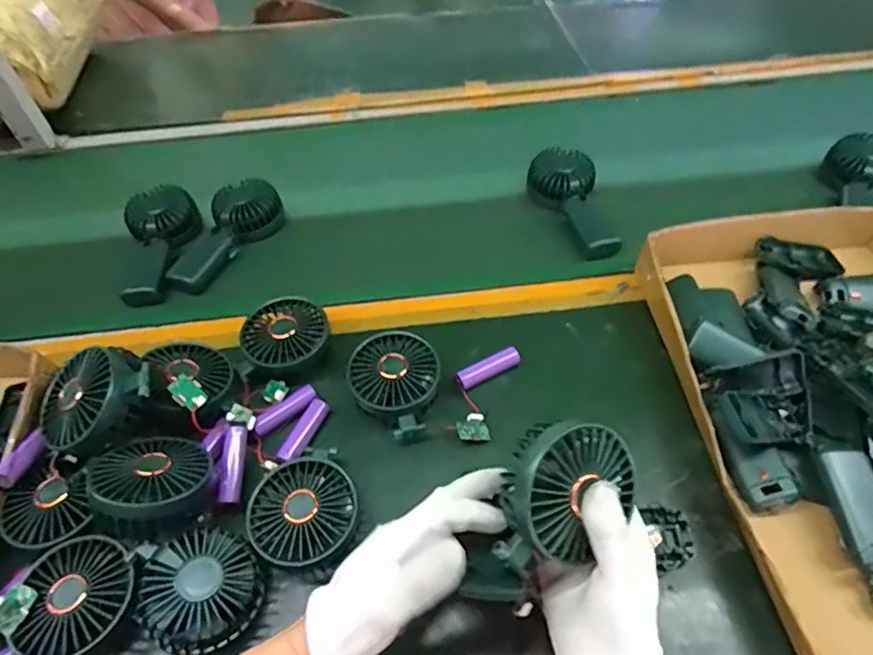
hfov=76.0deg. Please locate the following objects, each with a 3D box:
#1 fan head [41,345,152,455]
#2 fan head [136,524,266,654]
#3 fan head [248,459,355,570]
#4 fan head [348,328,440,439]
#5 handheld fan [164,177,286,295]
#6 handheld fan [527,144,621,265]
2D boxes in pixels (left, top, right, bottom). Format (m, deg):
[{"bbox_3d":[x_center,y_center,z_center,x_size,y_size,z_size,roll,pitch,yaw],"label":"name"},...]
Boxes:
[{"bbox_3d":[-0.282,0.058,0.467,0.090,0.040,0.090,-10,64,22],"label":"fan head"},{"bbox_3d":[-0.177,0.195,0.419,0.081,0.045,0.082,3,49,6],"label":"fan head"},{"bbox_3d":[-0.107,0.151,0.453,0.080,0.029,0.085,14,51,15],"label":"fan head"},{"bbox_3d":[-0.041,0.051,0.532,0.085,0.038,0.096,14,51,15],"label":"fan head"},{"bbox_3d":[-0.269,-0.114,0.705,0.071,0.049,0.167,27,71,24],"label":"handheld fan"},{"bbox_3d":[0.181,-0.157,0.706,0.084,0.040,0.166,-16,64,-11],"label":"handheld fan"}]

